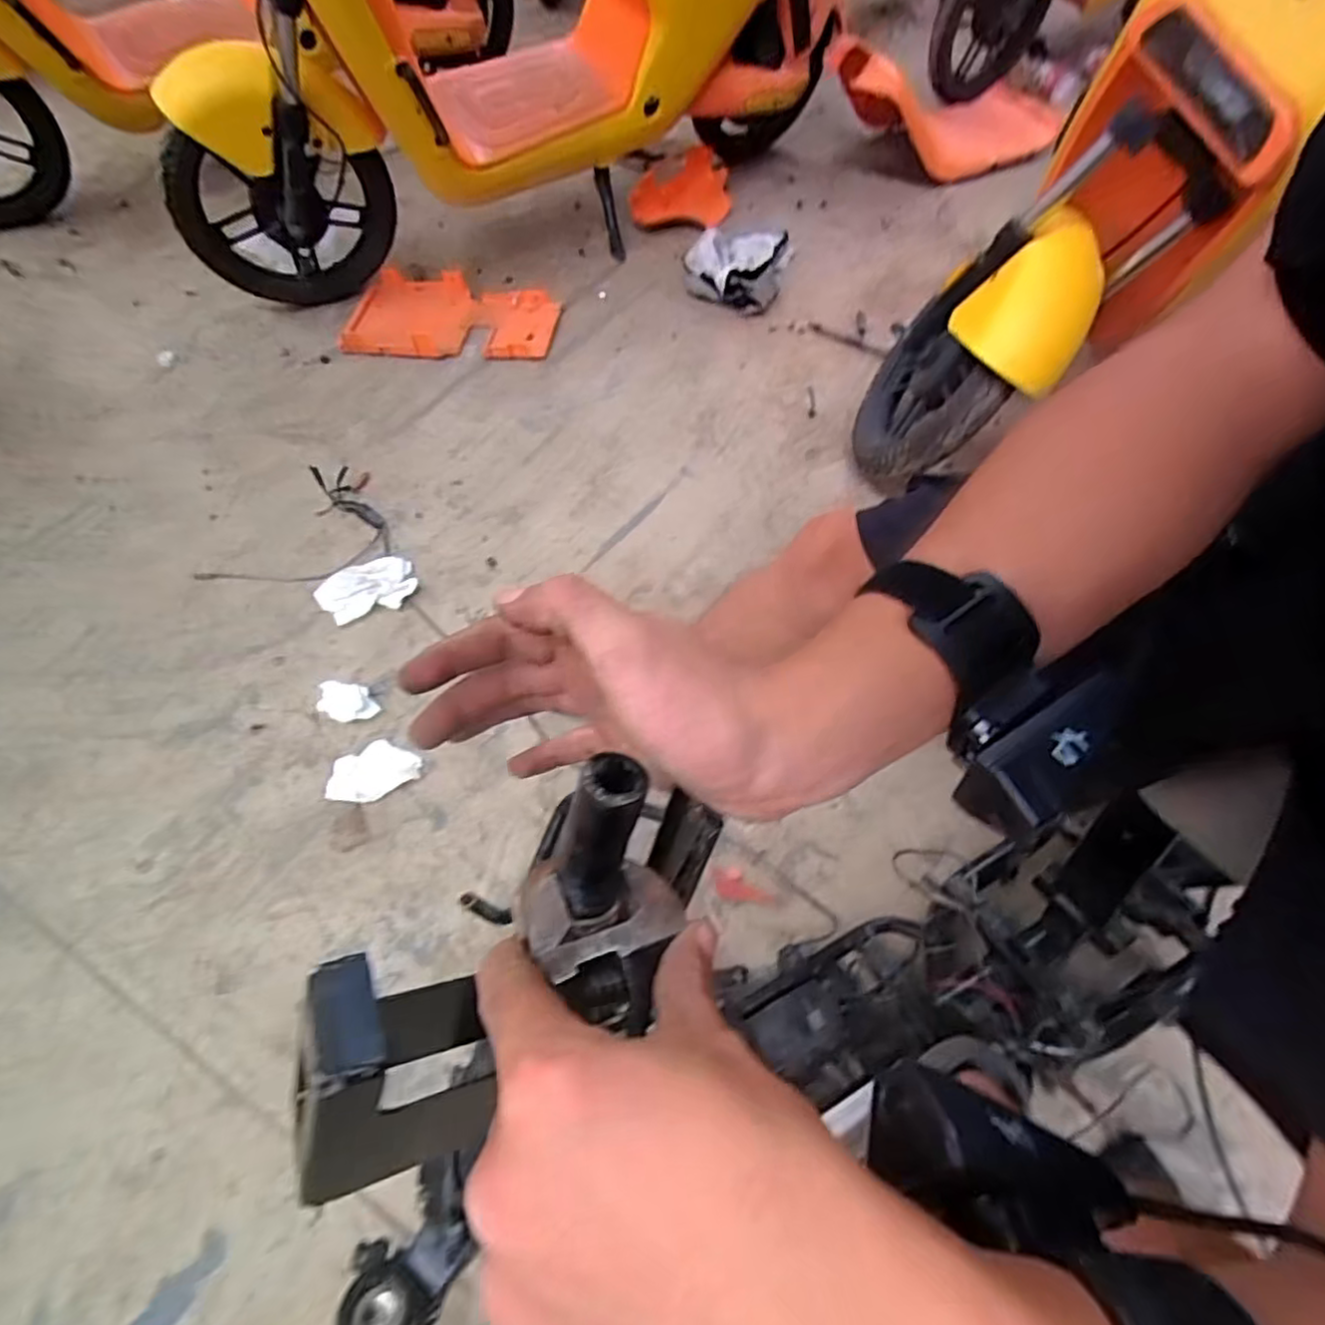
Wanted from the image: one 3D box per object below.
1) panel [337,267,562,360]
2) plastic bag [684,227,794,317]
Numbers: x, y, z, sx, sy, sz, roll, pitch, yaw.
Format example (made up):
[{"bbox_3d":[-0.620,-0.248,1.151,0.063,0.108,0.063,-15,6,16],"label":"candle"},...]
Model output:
[{"bbox_3d":[-0.429,-0.722,1.382,0.417,0.044,0.246,1,60,-1],"label":"panel"},{"bbox_3d":[0.180,-0.907,1.500,0.210,0.063,0.318,20,61,10],"label":"plastic bag"}]

